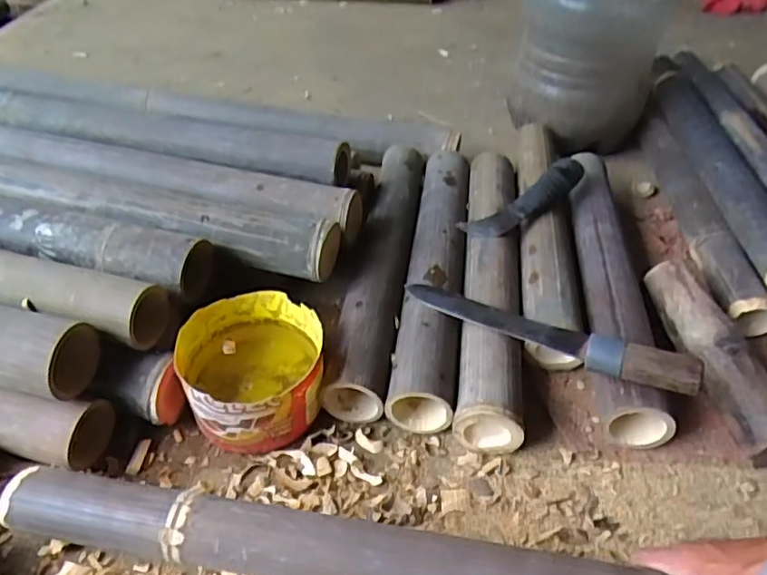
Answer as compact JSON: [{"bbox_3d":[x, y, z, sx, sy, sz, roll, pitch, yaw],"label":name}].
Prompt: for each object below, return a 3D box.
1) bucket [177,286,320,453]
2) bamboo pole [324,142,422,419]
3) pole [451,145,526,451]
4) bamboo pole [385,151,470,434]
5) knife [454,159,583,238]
[{"bbox_3d":[-0.143,0.095,0.653,0.149,0.101,0.156,1,43,-1],"label":"bucket"},{"bbox_3d":[0.001,-0.045,0.821,0.077,0.077,0.503,7,43,4],"label":"bamboo pole"},{"bbox_3d":[0.142,-0.022,0.776,0.071,0.081,0.493,7,43,4],"label":"pole"},{"bbox_3d":[0.072,-0.032,0.806,0.073,0.078,0.491,7,43,4],"label":"bamboo pole"},{"bbox_3d":[0.208,-0.128,0.832,0.209,0.029,0.059,-33,52,-13],"label":"knife"}]

